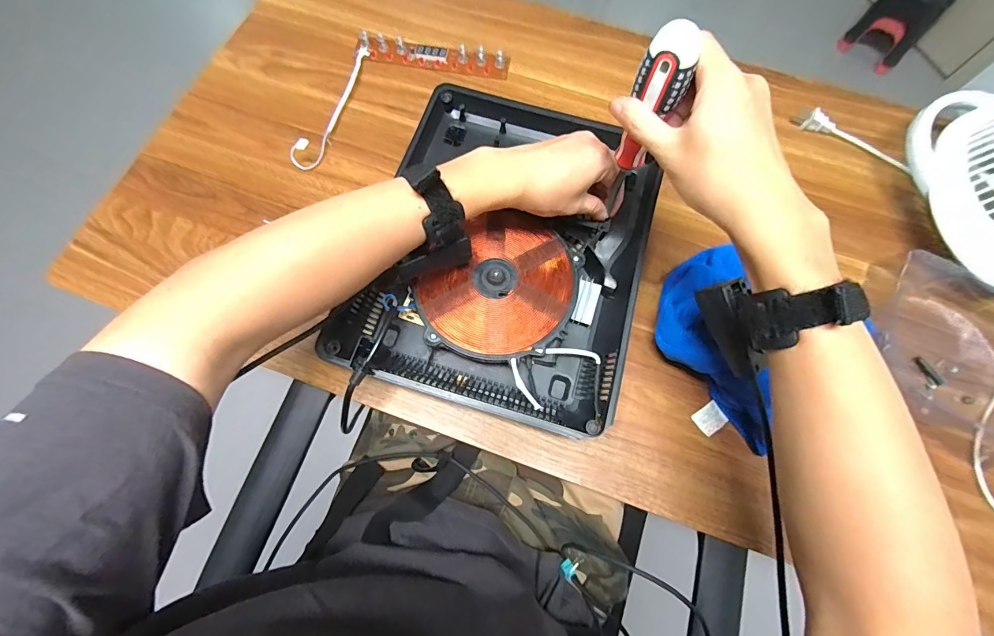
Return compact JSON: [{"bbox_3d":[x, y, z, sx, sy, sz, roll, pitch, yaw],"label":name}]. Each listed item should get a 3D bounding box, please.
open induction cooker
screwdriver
[{"bbox_3d":[0.013,-0.073,0.436,0.268,0.051,0.332,16,72,4],"label":"open induction cooker"},{"bbox_3d":[0.115,-0.145,0.343,0.033,0.179,0.027,40,76,12],"label":"screwdriver"}]

